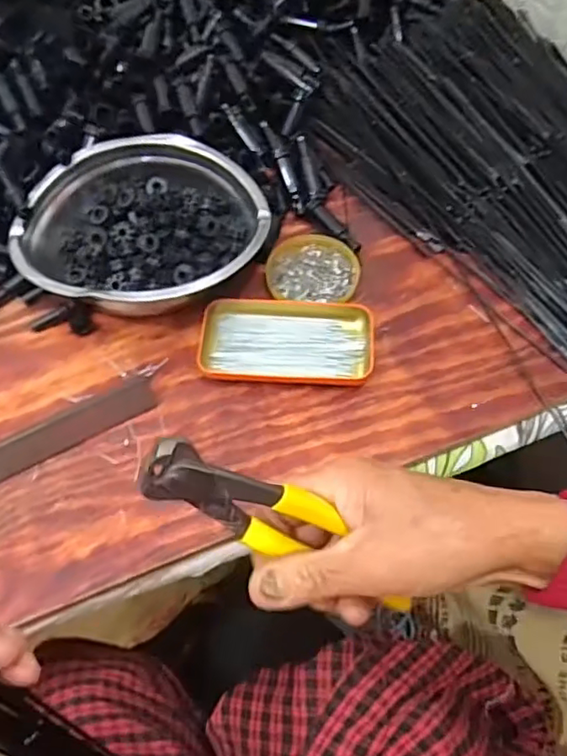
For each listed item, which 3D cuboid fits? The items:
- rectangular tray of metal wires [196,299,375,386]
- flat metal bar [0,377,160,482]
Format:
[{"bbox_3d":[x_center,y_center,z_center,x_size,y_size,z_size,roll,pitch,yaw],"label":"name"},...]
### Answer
[{"bbox_3d":[0.003,-0.034,0.508,0.142,0.020,0.077,3,60,3],"label":"rectangular tray of metal wires"},{"bbox_3d":[-0.228,0.067,0.463,0.268,0.004,0.035,-26,63,-13],"label":"flat metal bar"}]

